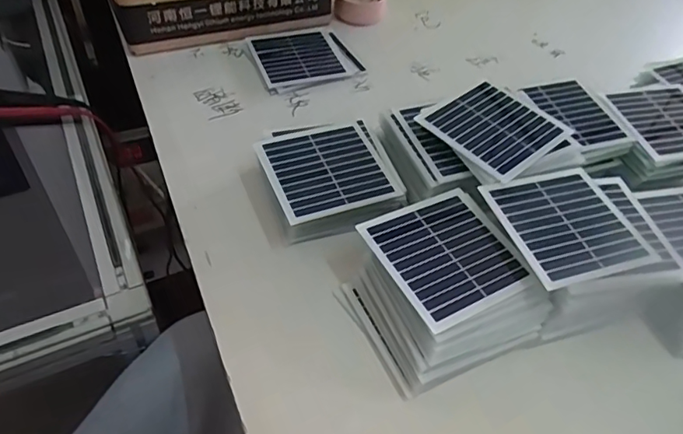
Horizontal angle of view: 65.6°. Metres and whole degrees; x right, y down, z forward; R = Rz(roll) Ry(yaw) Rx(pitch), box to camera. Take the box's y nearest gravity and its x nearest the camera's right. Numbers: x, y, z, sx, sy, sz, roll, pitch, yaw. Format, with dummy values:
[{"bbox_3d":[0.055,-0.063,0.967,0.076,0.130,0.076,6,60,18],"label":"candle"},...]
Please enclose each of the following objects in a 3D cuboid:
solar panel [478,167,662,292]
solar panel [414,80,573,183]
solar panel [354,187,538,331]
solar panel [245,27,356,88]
[{"bbox_3d":[0.155,0.004,0.364,0.090,0.004,0.088,-12,51,-16],"label":"solar panel"},{"bbox_3d":[0.123,-0.072,0.419,0.087,0.011,0.086,-35,61,-20],"label":"solar panel"},{"bbox_3d":[0.072,0.024,0.353,0.090,0.008,0.089,-19,51,-24],"label":"solar panel"},{"bbox_3d":[-0.045,-0.170,0.558,0.093,0.006,0.096,-13,47,-12],"label":"solar panel"}]

